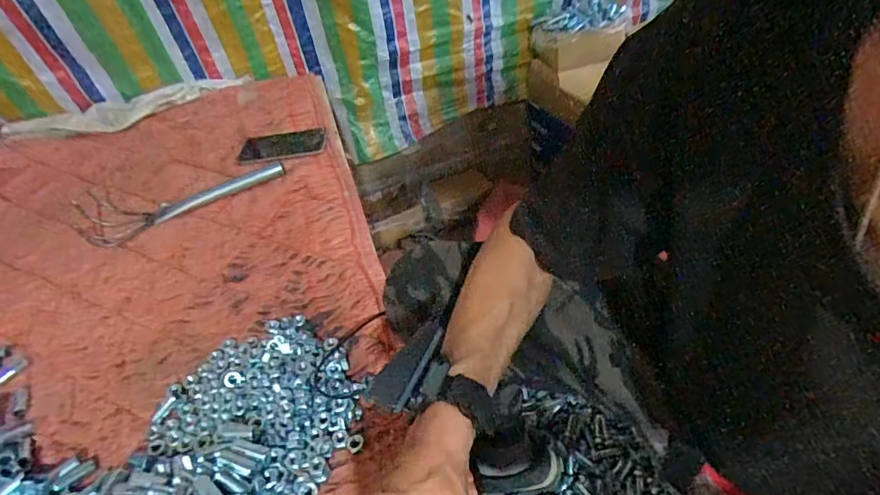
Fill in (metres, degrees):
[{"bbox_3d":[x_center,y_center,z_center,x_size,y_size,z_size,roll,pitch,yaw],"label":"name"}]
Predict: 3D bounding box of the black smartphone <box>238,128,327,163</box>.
[{"bbox_3d":[-0.278,-0.180,0.850,0.147,0.016,0.079,-13,43,-5],"label":"black smartphone"}]

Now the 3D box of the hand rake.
[{"bbox_3d":[-0.411,-0.090,0.771,0.299,0.034,0.138,-23,45,-16],"label":"hand rake"}]

